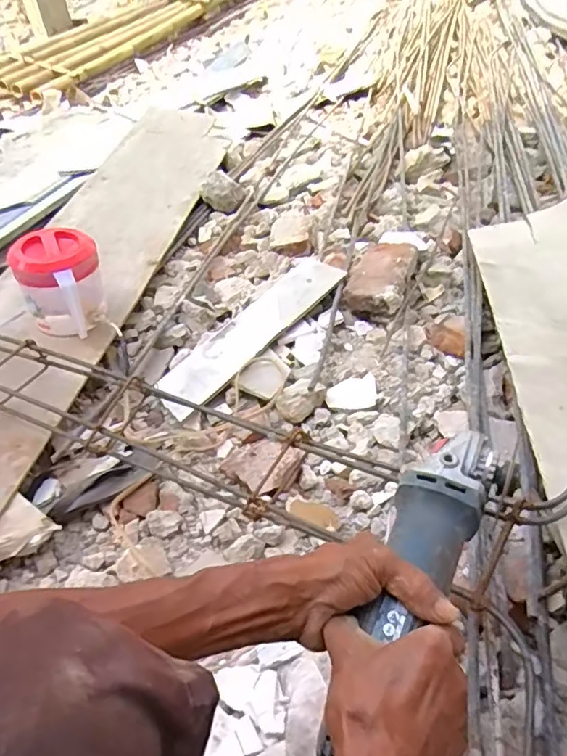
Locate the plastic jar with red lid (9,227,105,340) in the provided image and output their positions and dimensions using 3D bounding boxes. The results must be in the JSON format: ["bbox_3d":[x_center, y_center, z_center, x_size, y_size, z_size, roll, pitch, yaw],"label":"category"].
[{"bbox_3d":[-0.388,-0.174,0.959,0.133,0.128,0.132,-4,42,3],"label":"plastic jar with red lid"}]

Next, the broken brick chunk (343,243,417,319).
[{"bbox_3d":[0.184,-0.194,1.039,0.109,0.061,0.180,11,45,18],"label":"broken brick chunk"}]

